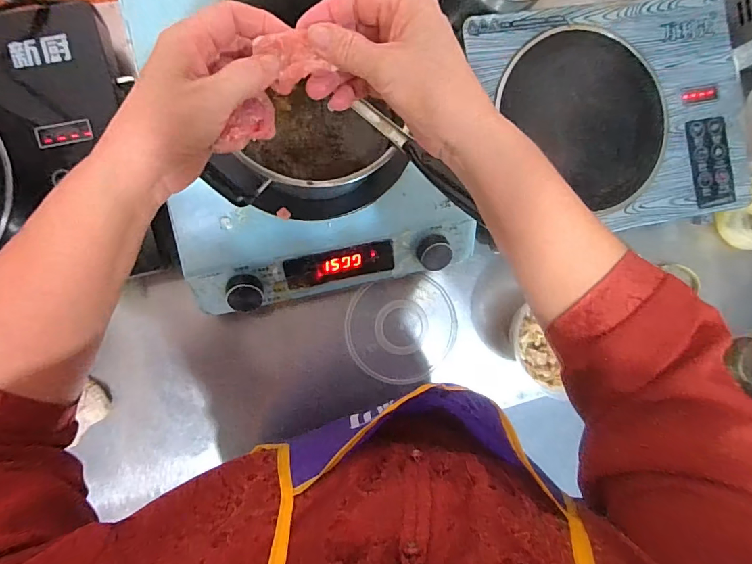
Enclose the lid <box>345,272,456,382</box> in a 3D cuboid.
[{"bbox_3d":[0.035,0.061,0.550,0.141,0.011,0.134,0,92,-9],"label":"lid"}]

